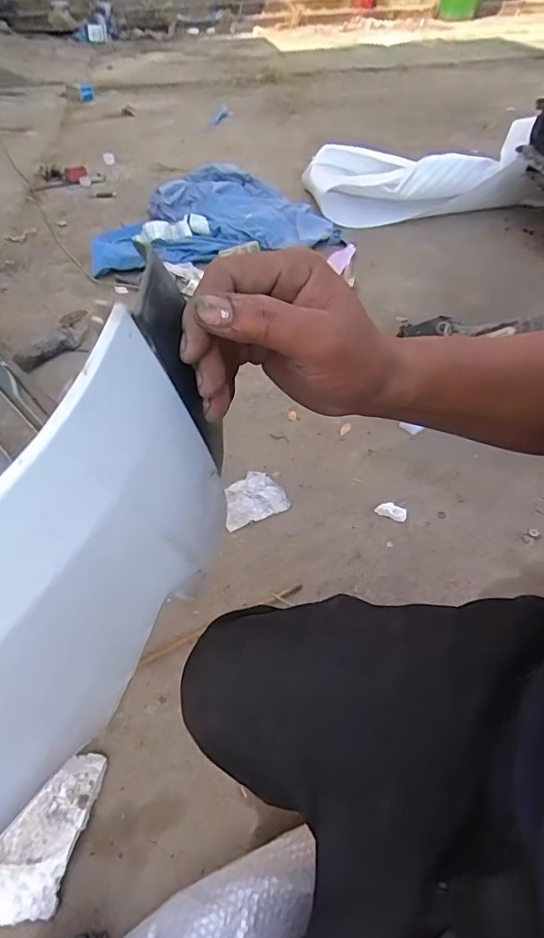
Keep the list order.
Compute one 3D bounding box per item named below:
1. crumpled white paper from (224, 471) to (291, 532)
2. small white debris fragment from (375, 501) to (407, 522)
[{"bbox_3d":[-0.050,0.067,1.114,0.152,0.008,0.132,-18,45,-23],"label":"crumpled white paper"},{"bbox_3d":[0.267,0.095,1.079,0.068,0.025,0.030,19,48,15],"label":"small white debris fragment"}]

